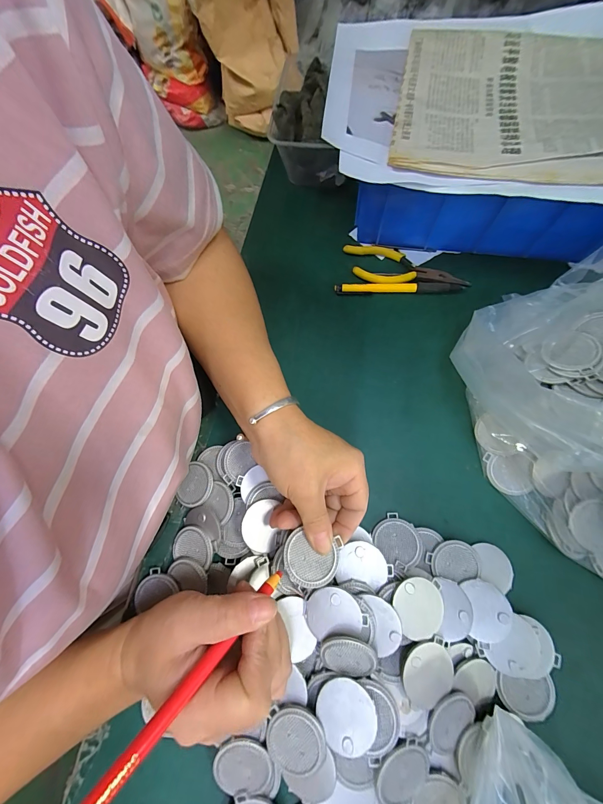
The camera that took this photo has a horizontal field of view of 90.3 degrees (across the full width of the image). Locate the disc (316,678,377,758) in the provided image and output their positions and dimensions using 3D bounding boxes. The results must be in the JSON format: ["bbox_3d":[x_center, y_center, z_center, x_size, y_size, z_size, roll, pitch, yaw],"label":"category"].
[{"bbox_3d":[0.030,0.214,0.205,0.039,0.004,0.039,-4,70,12],"label":"disc"}]

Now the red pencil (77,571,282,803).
[{"bbox_3d":[-0.064,0.153,0.154,0.010,0.006,0.159,43,43,14],"label":"red pencil"}]

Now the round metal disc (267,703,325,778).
[{"bbox_3d":[-0.004,0.232,0.204,0.039,0.005,0.039,-1,73,2],"label":"round metal disc"}]

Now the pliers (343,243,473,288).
[{"bbox_3d":[0.117,-0.151,0.341,0.138,0.008,0.047,10,73,5],"label":"pliers"}]

